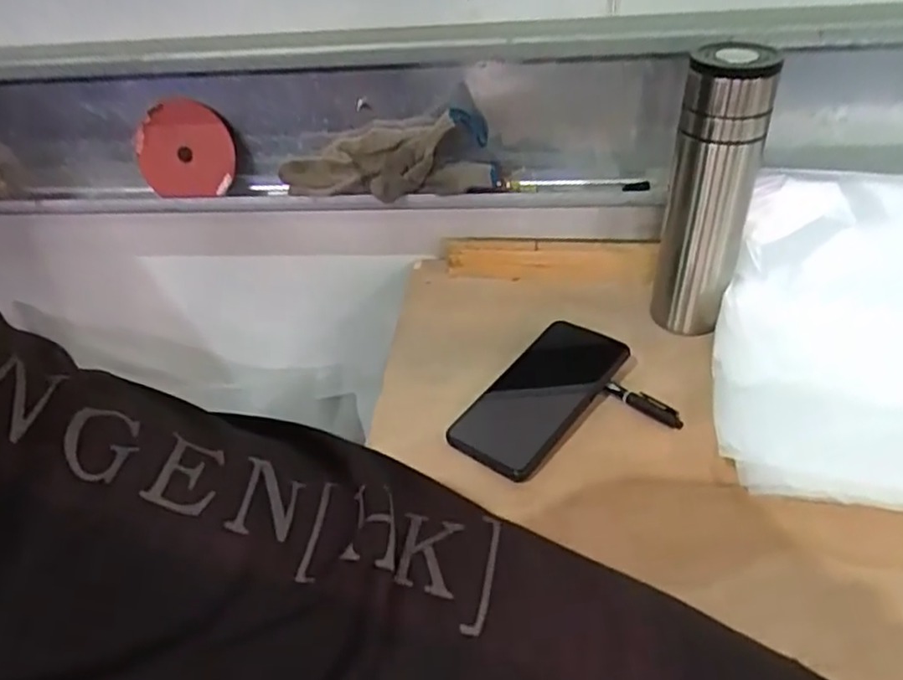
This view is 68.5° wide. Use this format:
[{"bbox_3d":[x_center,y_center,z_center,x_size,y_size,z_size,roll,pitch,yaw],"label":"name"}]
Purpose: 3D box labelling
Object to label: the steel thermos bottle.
[{"bbox_3d":[0.219,-0.119,0.567,0.066,0.229,0.067,8,41,17],"label":"steel thermos bottle"}]

